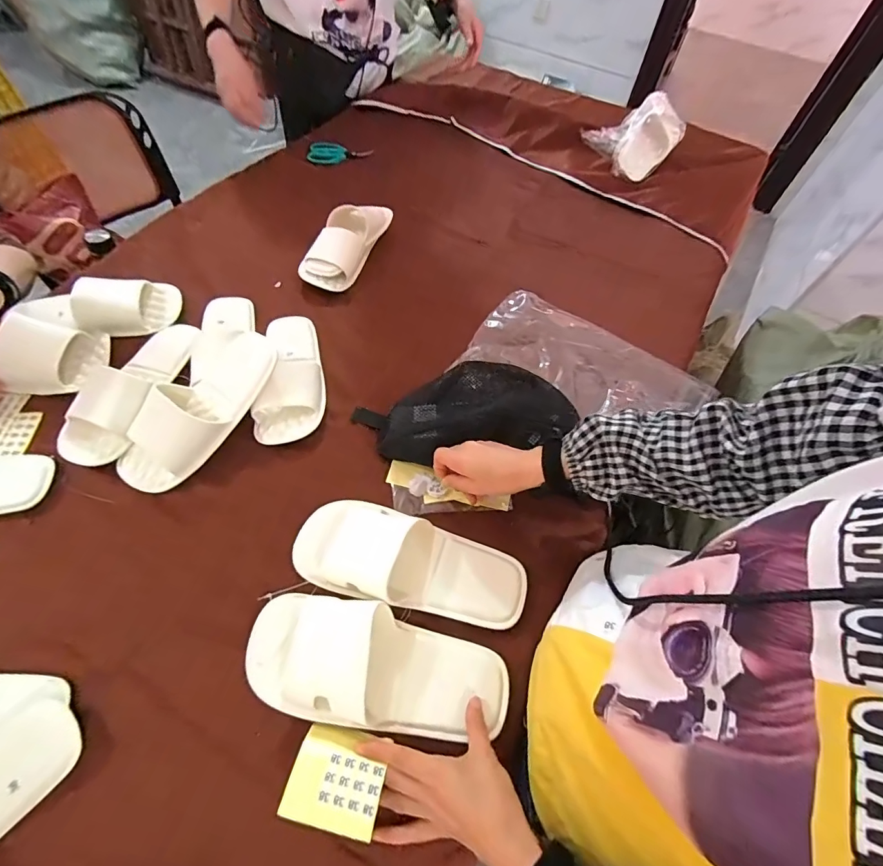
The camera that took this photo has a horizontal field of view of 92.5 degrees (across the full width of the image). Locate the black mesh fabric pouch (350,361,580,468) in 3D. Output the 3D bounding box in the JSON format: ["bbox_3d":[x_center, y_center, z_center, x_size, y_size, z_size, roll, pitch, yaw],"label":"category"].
[{"bbox_3d":[0.030,-0.023,0.591,0.295,0.063,0.134,-7,60,-5],"label":"black mesh fabric pouch"}]

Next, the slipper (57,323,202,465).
[{"bbox_3d":[-0.450,-0.077,0.605,0.111,0.055,0.254,11,60,5],"label":"slipper"}]

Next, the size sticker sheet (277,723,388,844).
[{"bbox_3d":[-0.097,0.321,0.396,0.084,0.009,0.074,9,42,8],"label":"size sticker sheet"}]

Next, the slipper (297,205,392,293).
[{"bbox_3d":[-0.176,-0.361,0.781,0.095,0.062,0.231,18,61,10],"label":"slipper"}]

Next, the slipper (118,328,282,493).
[{"bbox_3d":[-0.327,-0.034,0.576,0.103,0.070,0.248,27,63,14],"label":"slipper"}]

